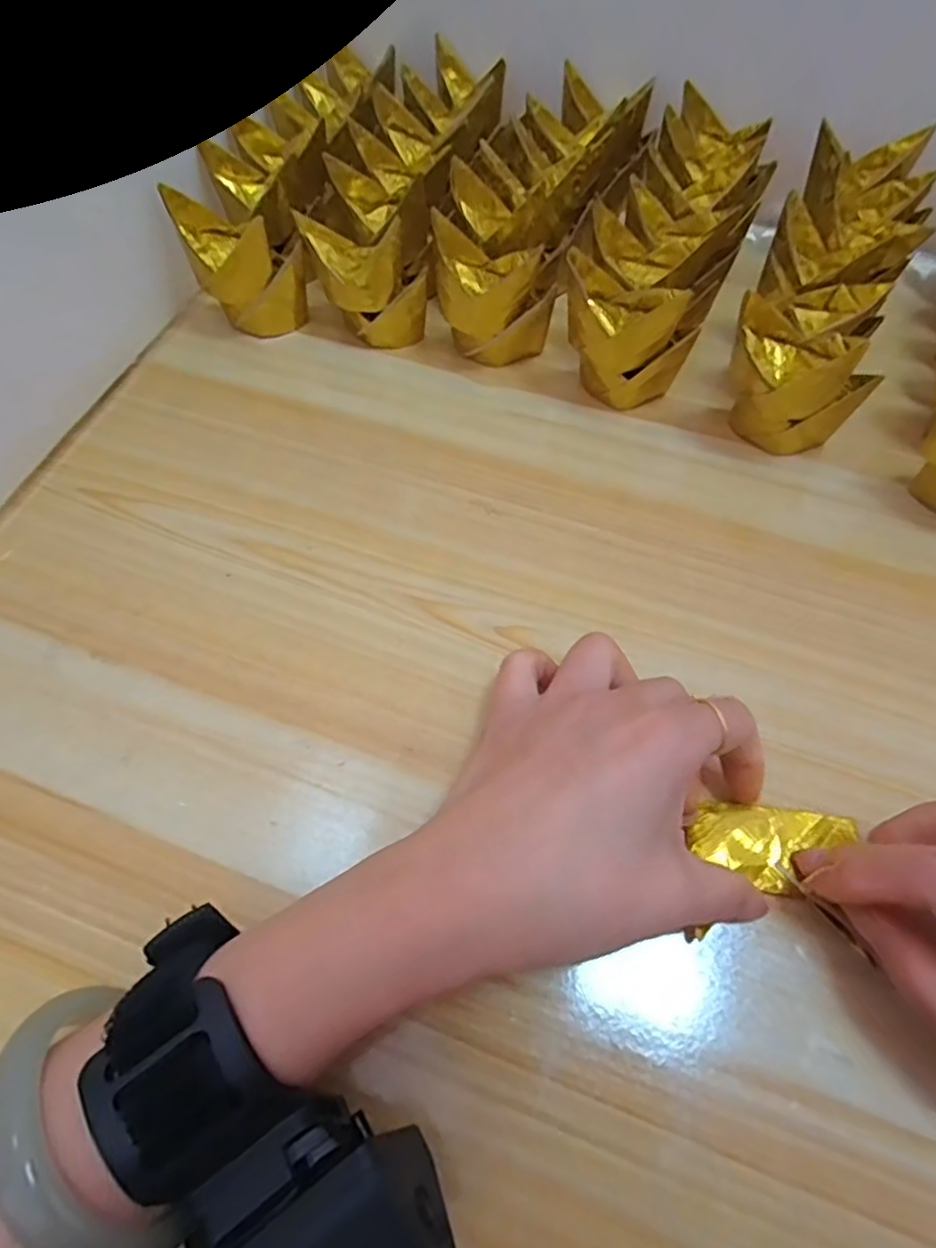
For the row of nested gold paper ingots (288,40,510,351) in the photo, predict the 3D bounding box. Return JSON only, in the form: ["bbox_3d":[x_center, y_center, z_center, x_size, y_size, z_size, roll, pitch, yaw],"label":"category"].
[{"bbox_3d":[-0.030,-0.257,0.390,0.073,0.066,0.205,12,61,7],"label":"row of nested gold paper ingots"}]

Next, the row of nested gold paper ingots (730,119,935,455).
[{"bbox_3d":[0.188,-0.178,0.347,0.068,0.063,0.207,23,63,13],"label":"row of nested gold paper ingots"}]

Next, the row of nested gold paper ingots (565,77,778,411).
[{"bbox_3d":[0.113,-0.210,0.368,0.074,0.064,0.213,23,63,13],"label":"row of nested gold paper ingots"}]

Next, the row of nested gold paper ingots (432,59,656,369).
[{"bbox_3d":[0.041,-0.237,0.379,0.083,0.062,0.206,16,61,9],"label":"row of nested gold paper ingots"}]

